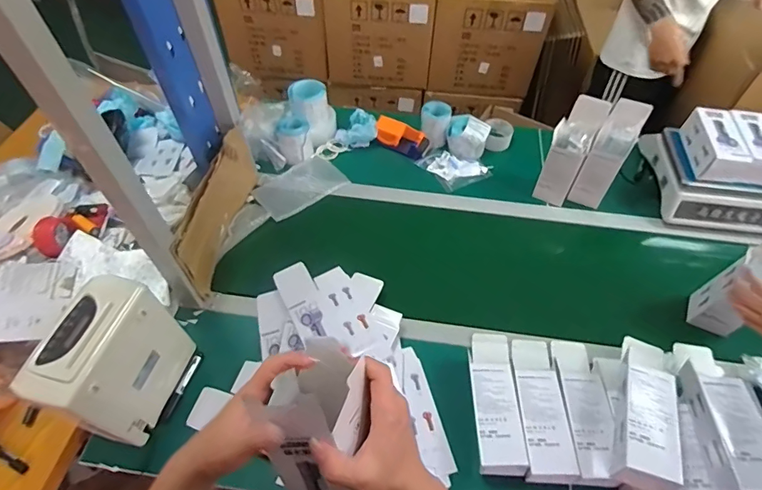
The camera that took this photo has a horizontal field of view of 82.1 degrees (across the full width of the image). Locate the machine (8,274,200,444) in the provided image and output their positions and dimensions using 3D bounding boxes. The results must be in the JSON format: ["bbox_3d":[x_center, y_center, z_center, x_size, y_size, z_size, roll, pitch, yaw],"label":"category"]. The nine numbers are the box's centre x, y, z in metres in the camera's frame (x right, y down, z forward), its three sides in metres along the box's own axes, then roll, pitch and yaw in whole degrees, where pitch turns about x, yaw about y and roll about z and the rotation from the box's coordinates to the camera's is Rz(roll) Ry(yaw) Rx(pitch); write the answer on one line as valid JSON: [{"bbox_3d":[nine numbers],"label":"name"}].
[{"bbox_3d":[-0.419,0.193,0.708,0.109,0.245,0.186,15,56,9],"label":"machine"}]

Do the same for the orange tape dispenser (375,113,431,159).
[{"bbox_3d":[0.059,-0.292,1.178,0.150,0.056,0.072,25,58,16],"label":"orange tape dispenser"}]

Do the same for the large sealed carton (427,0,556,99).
[{"bbox_3d":[0.402,-0.846,1.665,0.389,0.385,0.343,7,55,4],"label":"large sealed carton"}]

